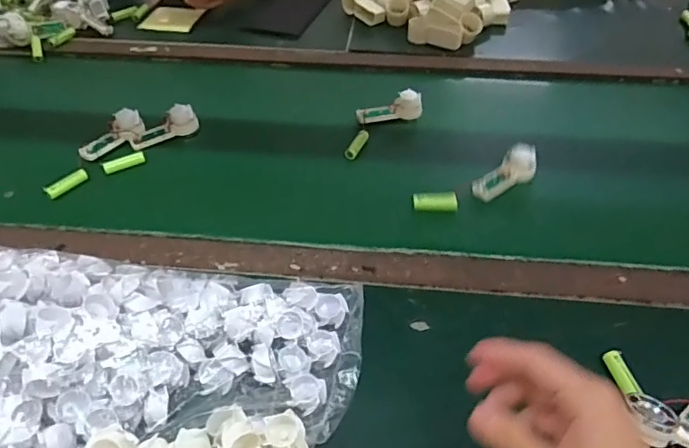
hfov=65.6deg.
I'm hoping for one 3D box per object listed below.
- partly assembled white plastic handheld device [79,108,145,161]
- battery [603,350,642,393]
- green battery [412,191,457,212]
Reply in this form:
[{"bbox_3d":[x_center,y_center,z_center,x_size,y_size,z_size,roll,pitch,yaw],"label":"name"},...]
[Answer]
[{"bbox_3d":[-0.304,-0.118,0.702,0.042,0.024,0.090,21,49,20],"label":"partly assembled white plastic handheld device"},{"bbox_3d":[0.235,0.127,0.453,0.011,0.014,0.042,-7,46,-6],"label":"battery"},{"bbox_3d":[0.105,-0.026,0.620,0.050,0.016,0.018,5,46,5],"label":"green battery"}]

